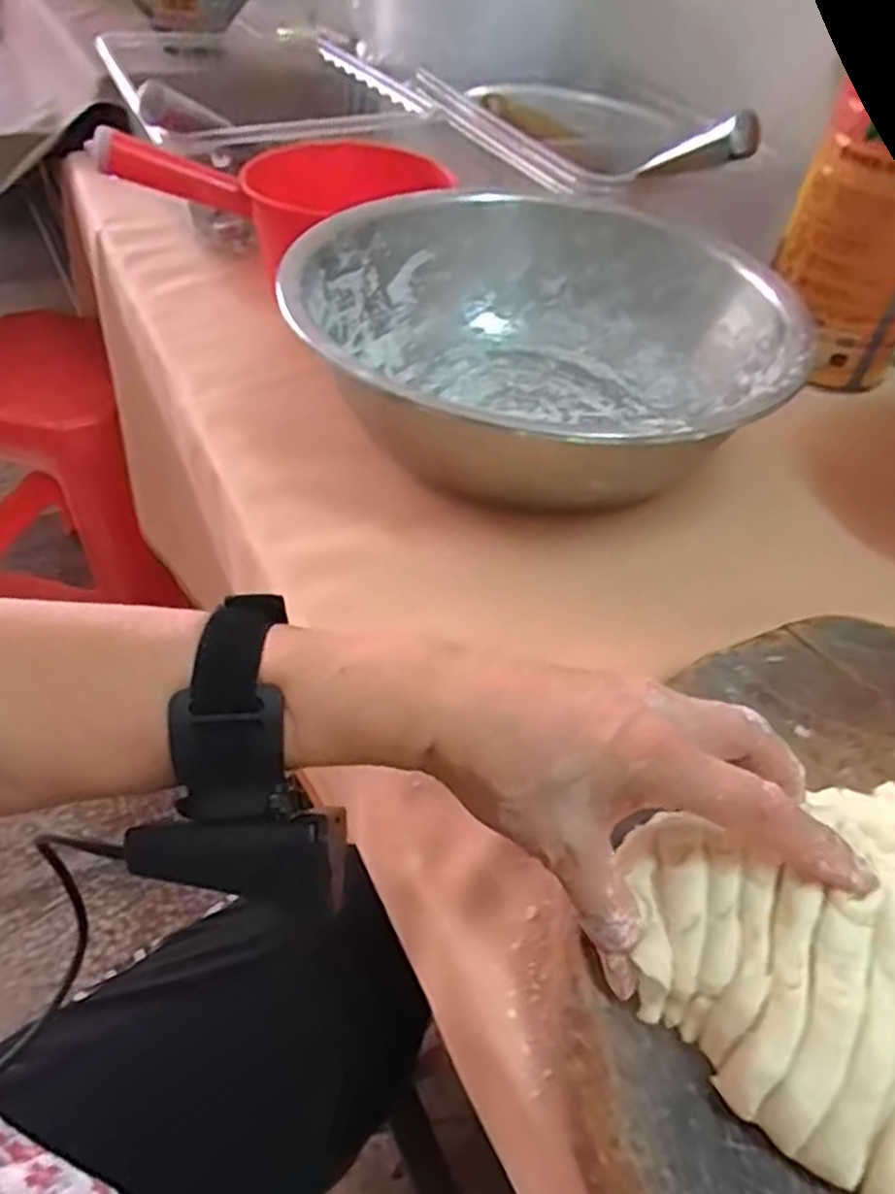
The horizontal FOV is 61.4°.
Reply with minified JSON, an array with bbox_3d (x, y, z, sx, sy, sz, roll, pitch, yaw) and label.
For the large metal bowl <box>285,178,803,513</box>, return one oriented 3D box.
[{"bbox_3d":[0.062,-0.167,0.525,0.309,0.105,0.323,3,46,-3],"label":"large metal bowl"}]

